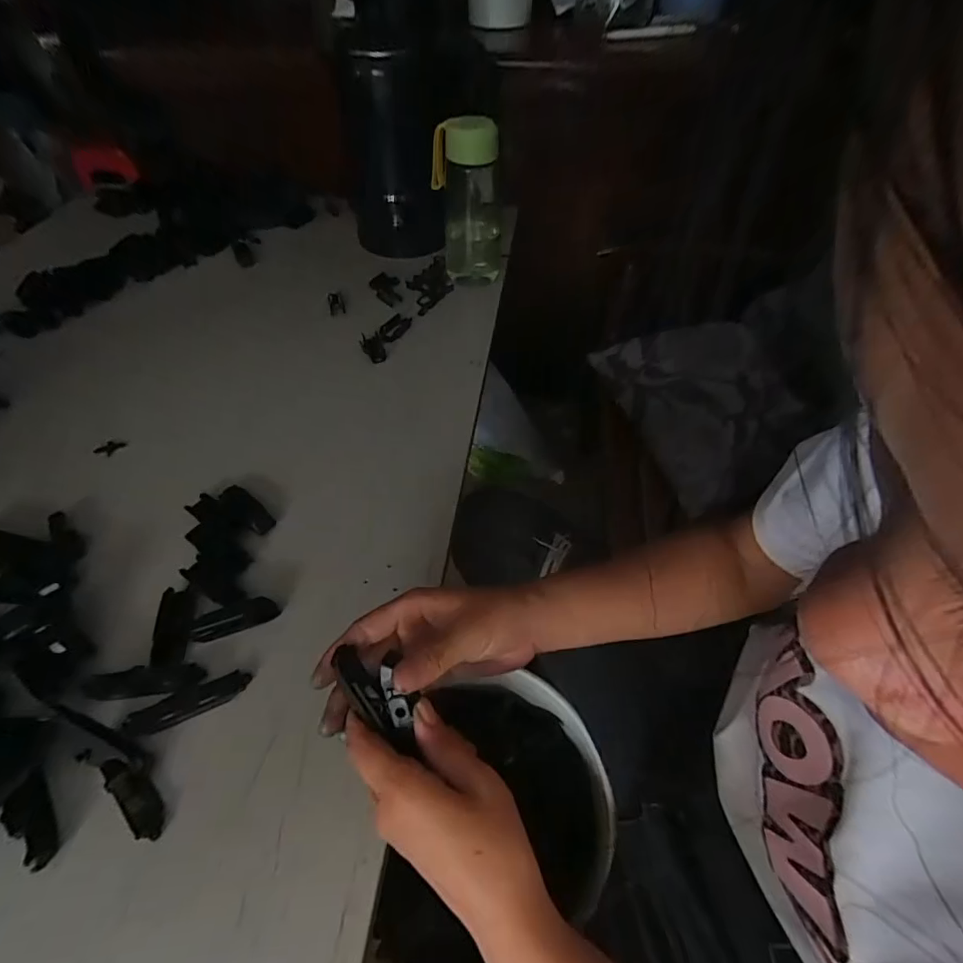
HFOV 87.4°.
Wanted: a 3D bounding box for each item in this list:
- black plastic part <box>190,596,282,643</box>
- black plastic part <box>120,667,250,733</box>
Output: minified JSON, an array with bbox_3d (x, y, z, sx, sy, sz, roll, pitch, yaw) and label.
[{"bbox_3d":[-0.194,0.105,0.392,0.066,0.018,0.018,-15,52,-12],"label":"black plastic part"},{"bbox_3d":[-0.210,0.158,0.361,0.082,0.006,0.021,-21,54,-17],"label":"black plastic part"}]

